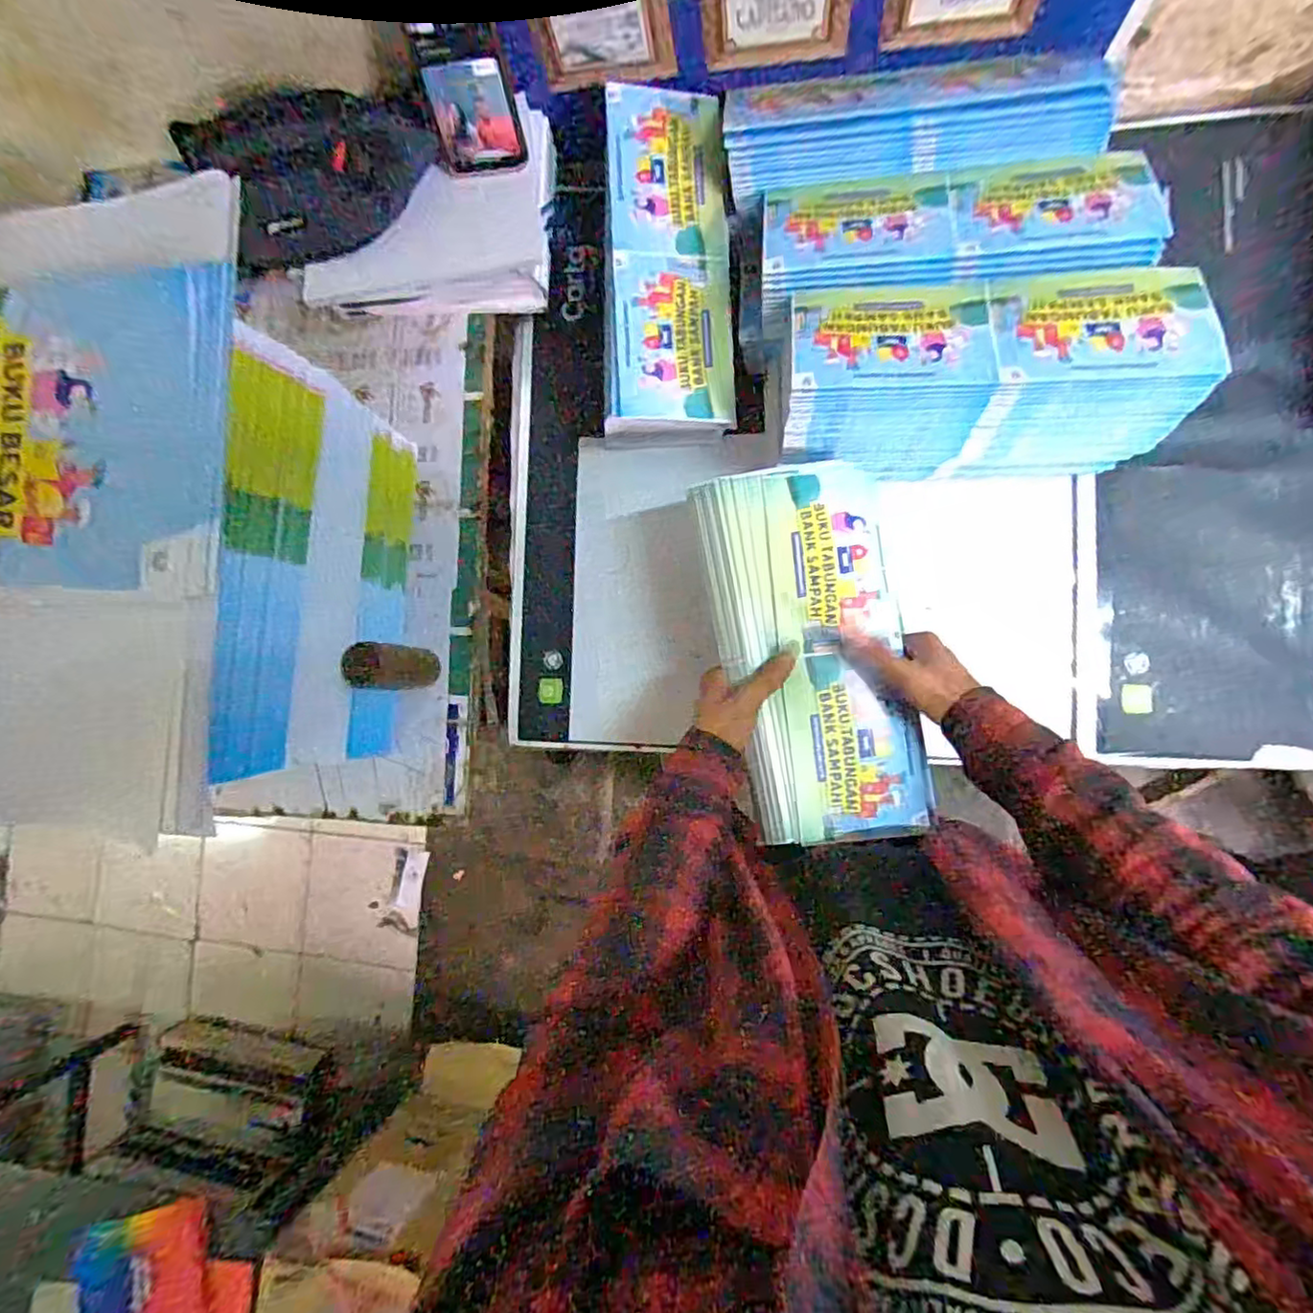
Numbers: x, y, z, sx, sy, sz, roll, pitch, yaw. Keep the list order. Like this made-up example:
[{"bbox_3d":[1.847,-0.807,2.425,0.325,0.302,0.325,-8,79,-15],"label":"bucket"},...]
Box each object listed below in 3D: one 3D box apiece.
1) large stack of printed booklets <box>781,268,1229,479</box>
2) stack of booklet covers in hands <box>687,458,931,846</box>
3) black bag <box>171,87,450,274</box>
[{"bbox_3d":[0.267,-0.239,0.554,0.298,0.140,0.132,-1,87,9],"label":"large stack of printed booklets"},{"bbox_3d":[0.134,-0.005,0.545,0.152,0.038,0.308,-12,85,9],"label":"stack of booklet covers in hands"},{"bbox_3d":[-0.323,-0.457,0.618,0.230,0.042,0.121,-11,123,-2],"label":"black bag"}]

